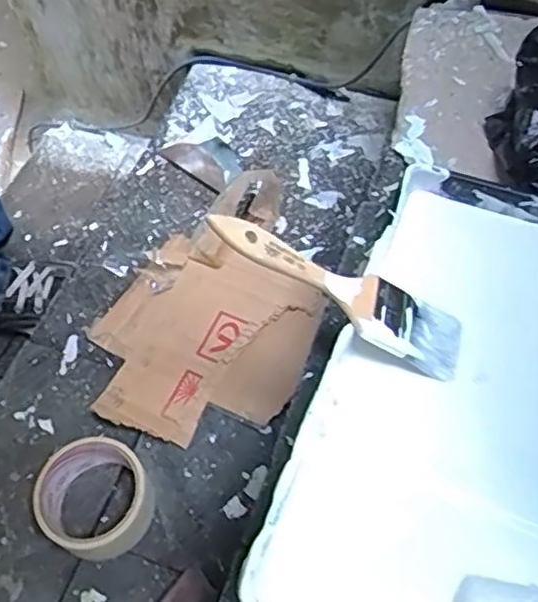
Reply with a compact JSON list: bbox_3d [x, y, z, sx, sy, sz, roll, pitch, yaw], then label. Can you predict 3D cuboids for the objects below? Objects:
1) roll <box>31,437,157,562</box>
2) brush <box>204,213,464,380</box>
[{"bbox_3d":[-0.146,0.164,0.540,0.088,0.055,0.093,0,58,-1],"label":"roll"},{"bbox_3d":[0.049,-0.007,0.413,0.191,0.011,0.045,28,56,-20],"label":"brush"}]

